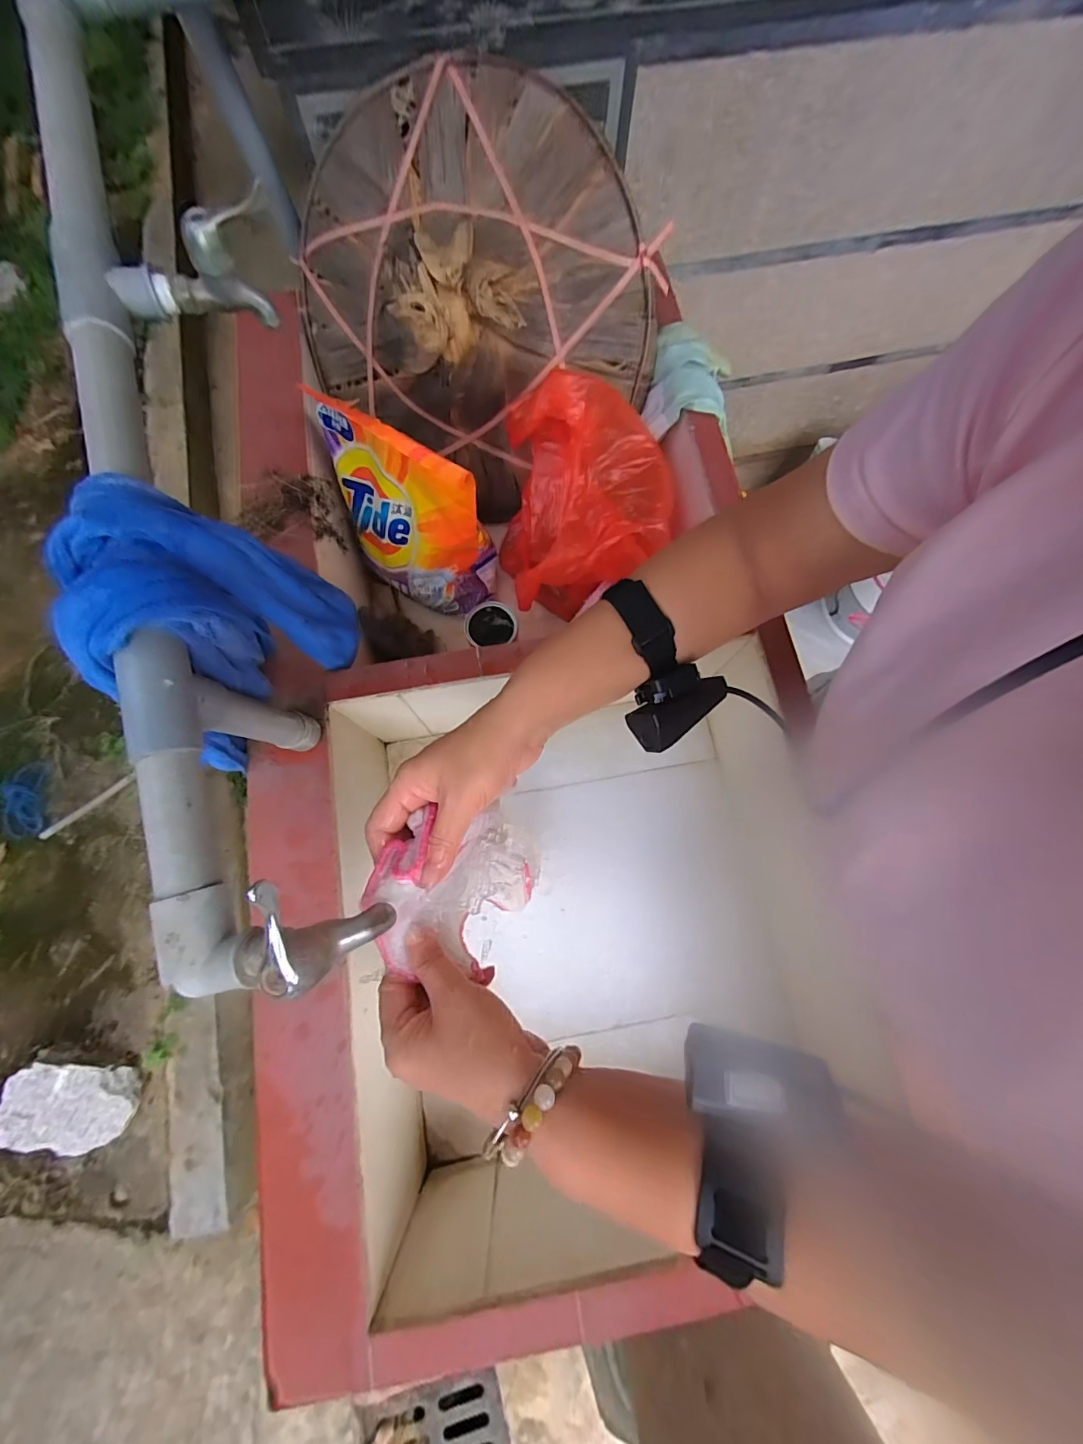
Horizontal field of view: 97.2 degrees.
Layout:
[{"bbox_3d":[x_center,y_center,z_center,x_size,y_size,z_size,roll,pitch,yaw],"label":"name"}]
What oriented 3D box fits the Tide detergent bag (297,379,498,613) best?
[{"bbox_3d":[-0.180,-0.259,0.583,0.238,0.228,0.095,32,76,7],"label":"Tide detergent bag"}]

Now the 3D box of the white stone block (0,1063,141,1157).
[{"bbox_3d":[-0.980,0.802,0.997,0.227,0.090,0.173,10,75,1],"label":"white stone block"}]

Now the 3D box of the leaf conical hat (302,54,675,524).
[{"bbox_3d":[-0.081,-0.493,0.536,0.429,0.212,0.381,35,111,-11],"label":"leaf conical hat"}]

